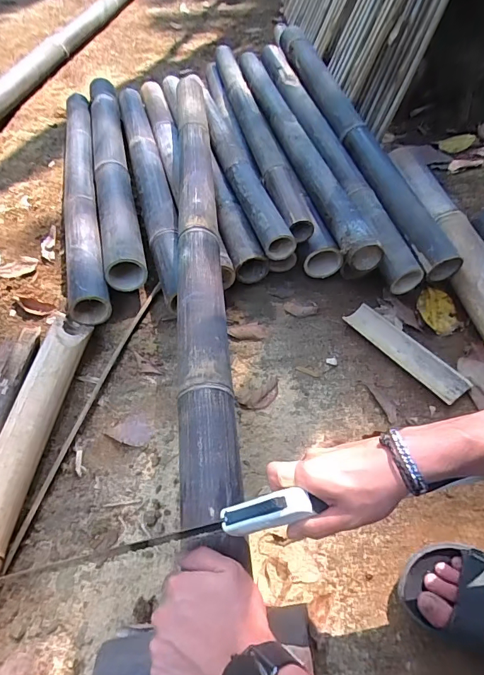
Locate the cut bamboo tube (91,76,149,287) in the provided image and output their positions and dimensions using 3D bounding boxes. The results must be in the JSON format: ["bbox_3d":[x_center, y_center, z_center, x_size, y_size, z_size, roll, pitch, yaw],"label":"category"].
[{"bbox_3d":[-0.322,-0.447,1.007,0.084,0.062,0.893,-13,53,-8],"label":"cut bamboo tube"}]

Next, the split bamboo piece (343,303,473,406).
[{"bbox_3d":[0.287,0.022,0.725,0.060,0.015,0.231,-32,57,-21],"label":"split bamboo piece"}]

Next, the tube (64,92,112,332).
[{"bbox_3d":[-0.377,-0.372,0.955,0.080,0.064,0.866,-13,53,-8],"label":"tube"}]

